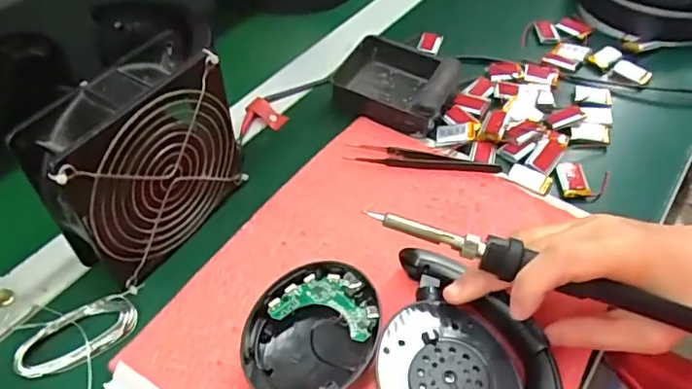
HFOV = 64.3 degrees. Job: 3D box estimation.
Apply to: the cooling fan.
[{"bbox_3d":[-0.128,-0.021,0.349,0.052,0.113,0.123,25,54,20],"label":"cooling fan"}]

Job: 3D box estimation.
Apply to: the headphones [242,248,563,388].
[{"bbox_3d":[0.030,0.101,0.298,0.155,0.036,0.153,1,52,-2],"label":"headphones"}]

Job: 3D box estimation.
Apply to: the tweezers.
[{"bbox_3d":[0.059,-0.028,0.428,0.116,0.010,0.018,7,49,7],"label":"tweezers"}]

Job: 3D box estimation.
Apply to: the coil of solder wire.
[{"bbox_3d":[-0.162,0.084,0.331,0.070,0.008,0.034,-27,54,-22],"label":"coil of solder wire"}]

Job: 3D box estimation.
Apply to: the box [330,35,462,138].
[{"bbox_3d":[0.041,-0.098,0.483,0.106,0.038,0.090,19,52,16],"label":"box"}]

